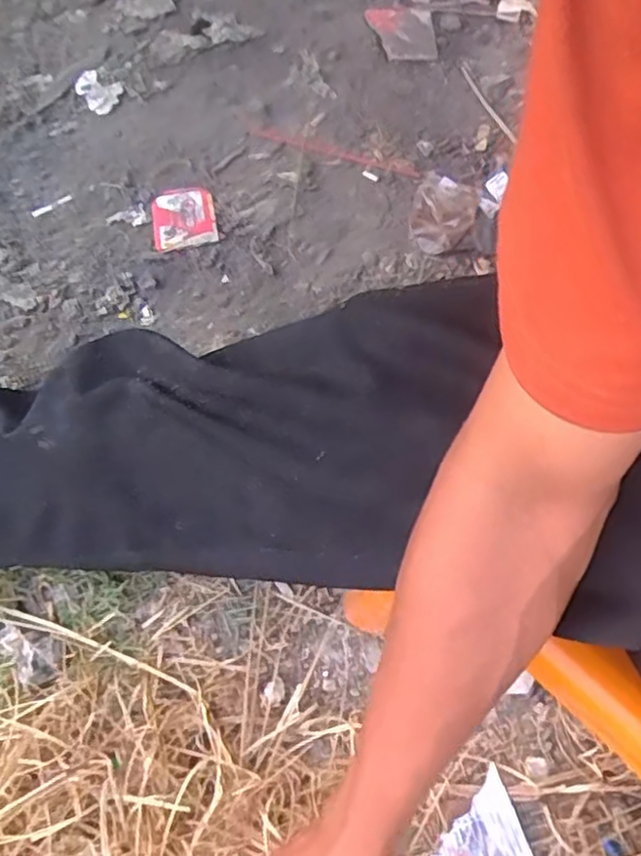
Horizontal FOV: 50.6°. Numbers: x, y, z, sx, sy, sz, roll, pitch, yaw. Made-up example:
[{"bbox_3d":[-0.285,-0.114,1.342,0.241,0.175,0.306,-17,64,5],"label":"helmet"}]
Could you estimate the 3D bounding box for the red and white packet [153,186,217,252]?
[{"bbox_3d":[-0.168,-0.260,0.832,0.075,0.010,0.100,-13,60,-6],"label":"red and white packet"}]

